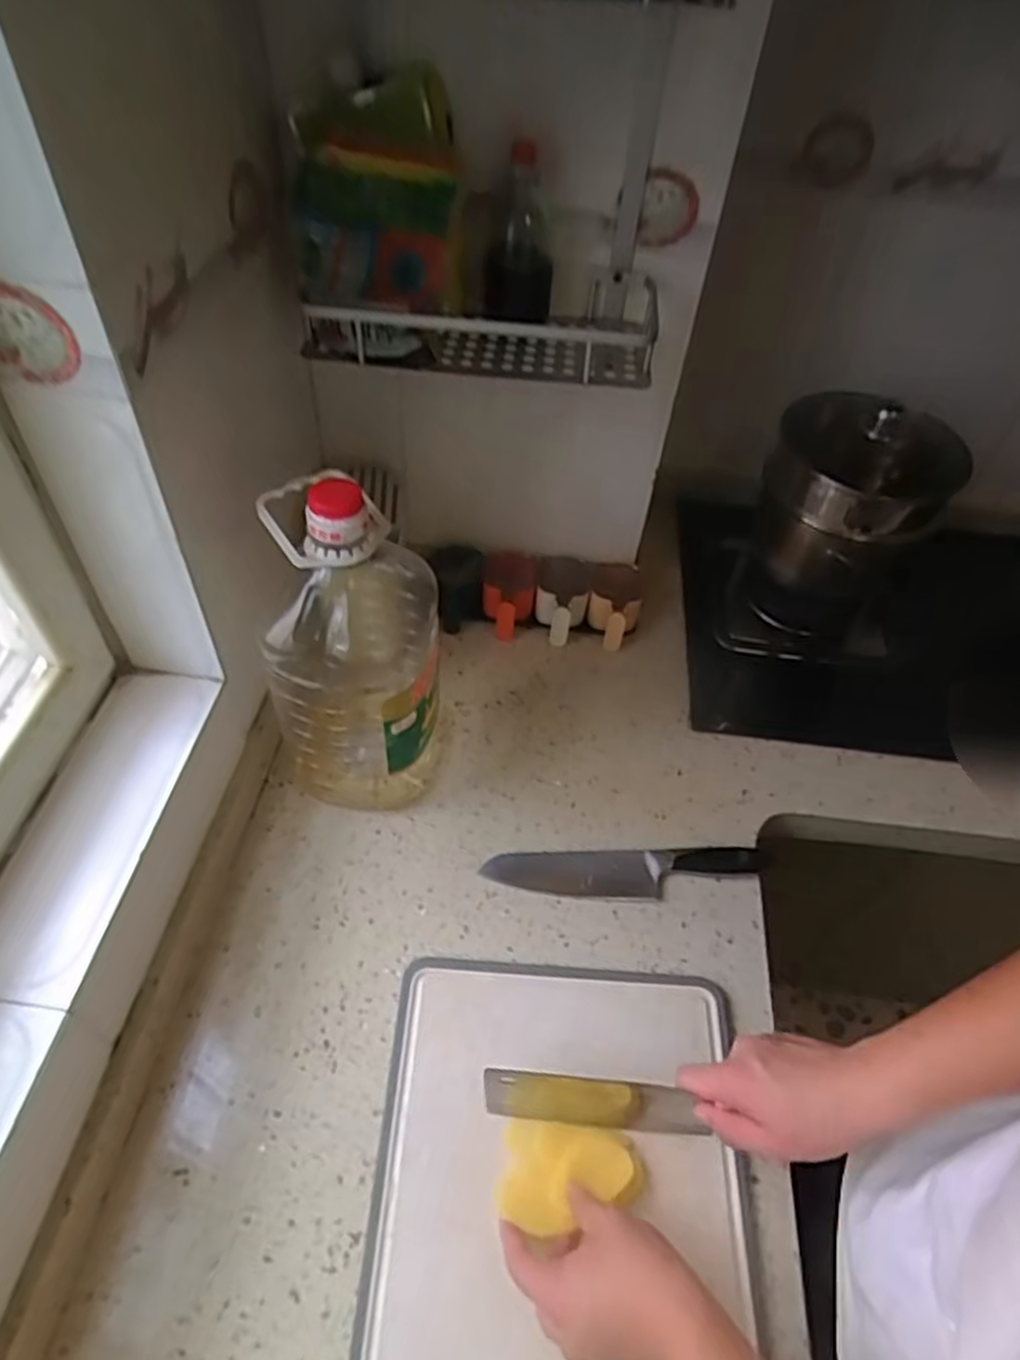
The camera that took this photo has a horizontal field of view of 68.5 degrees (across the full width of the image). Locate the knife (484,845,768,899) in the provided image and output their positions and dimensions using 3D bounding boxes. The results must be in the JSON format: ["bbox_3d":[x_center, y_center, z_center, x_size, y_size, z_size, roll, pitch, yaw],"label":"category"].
[{"bbox_3d":[0.118,0.189,0.748,0.278,0.028,0.051,2,50,-3],"label":"knife"}]

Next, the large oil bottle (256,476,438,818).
[{"bbox_3d":[-0.141,-0.028,0.699,0.138,0.341,0.153,2,50,-3],"label":"large oil bottle"}]

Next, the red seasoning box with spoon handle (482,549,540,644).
[{"bbox_3d":[-0.001,-0.107,0.949,0.066,0.067,0.101,6,50,0],"label":"red seasoning box with spoon handle"}]

